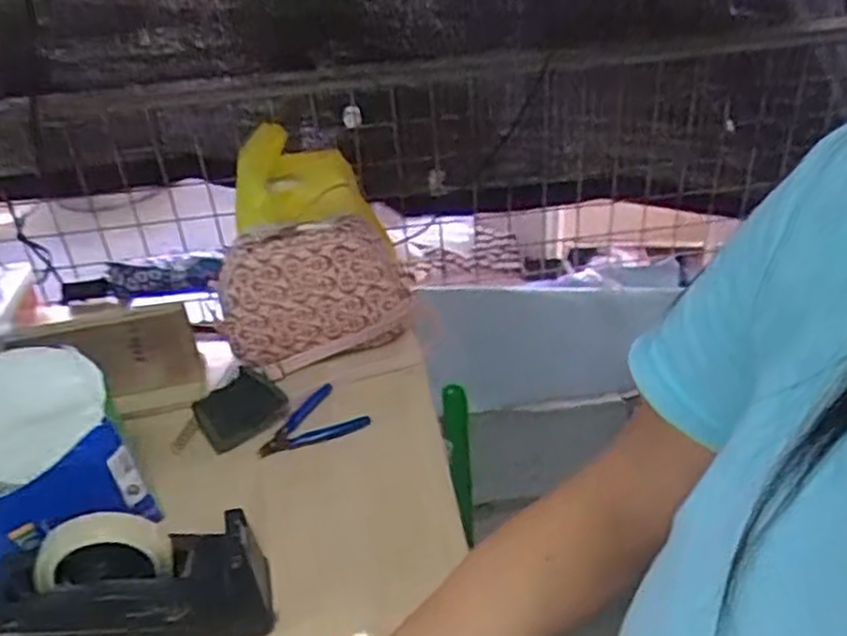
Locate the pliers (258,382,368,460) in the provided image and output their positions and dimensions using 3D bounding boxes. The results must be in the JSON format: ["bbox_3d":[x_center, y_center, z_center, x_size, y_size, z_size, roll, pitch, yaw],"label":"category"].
[{"bbox_3d":[-0.130,0.120,0.834,0.117,0.007,0.087,-29,40,-31],"label":"pliers"}]

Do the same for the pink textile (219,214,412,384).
[{"bbox_3d":[-0.134,-0.031,0.923,0.218,0.145,0.088,-14,34,-13],"label":"pink textile"}]

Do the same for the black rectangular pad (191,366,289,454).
[{"bbox_3d":[-0.205,0.099,0.832,0.065,0.039,0.090,25,44,37],"label":"black rectangular pad"}]

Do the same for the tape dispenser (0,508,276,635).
[{"bbox_3d":[-0.230,0.210,0.598,0.199,0.110,0.071,-12,34,-10],"label":"tape dispenser"}]

